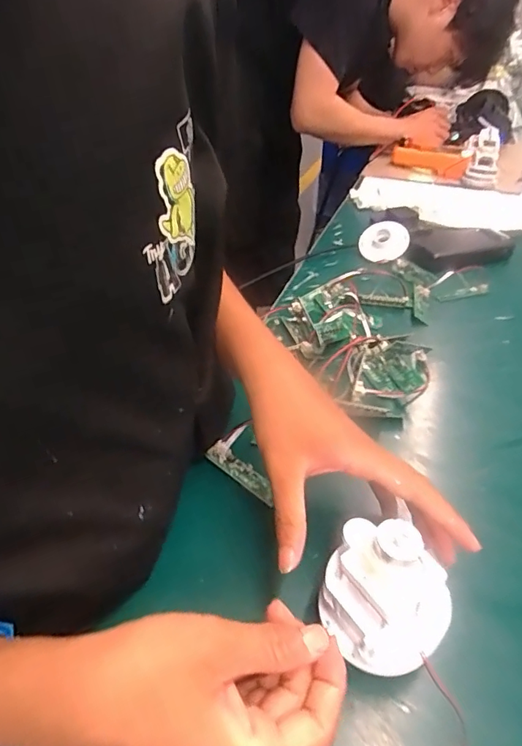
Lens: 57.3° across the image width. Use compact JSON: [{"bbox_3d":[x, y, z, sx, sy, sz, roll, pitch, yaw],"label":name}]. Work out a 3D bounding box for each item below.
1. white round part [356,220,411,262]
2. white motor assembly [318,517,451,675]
[{"bbox_3d":[0.176,-0.190,0.684,0.065,0.016,0.087,-47,45,6],"label":"white round part"},{"bbox_3d":[0.072,0.121,0.266,0.067,0.084,0.042,11,-4,3],"label":"white motor assembly"}]

